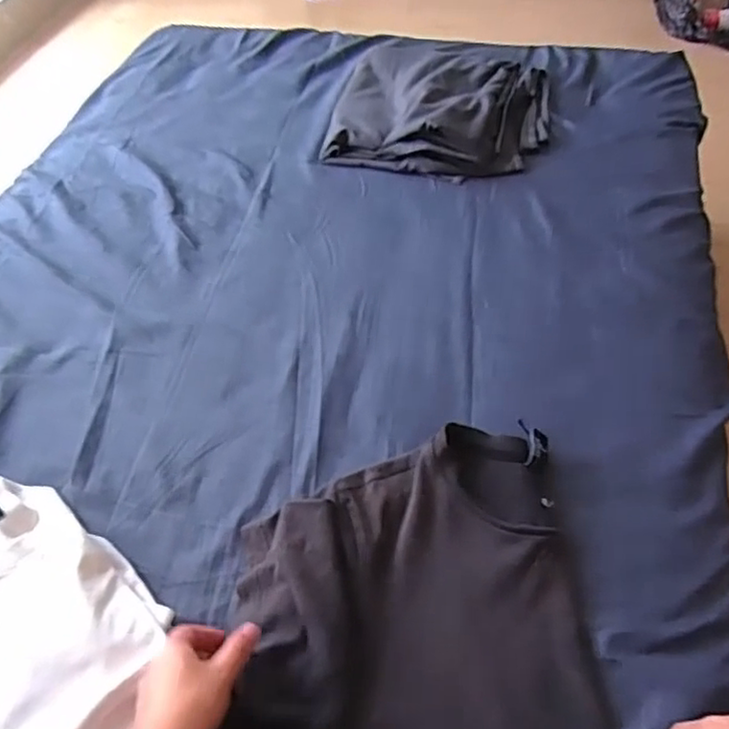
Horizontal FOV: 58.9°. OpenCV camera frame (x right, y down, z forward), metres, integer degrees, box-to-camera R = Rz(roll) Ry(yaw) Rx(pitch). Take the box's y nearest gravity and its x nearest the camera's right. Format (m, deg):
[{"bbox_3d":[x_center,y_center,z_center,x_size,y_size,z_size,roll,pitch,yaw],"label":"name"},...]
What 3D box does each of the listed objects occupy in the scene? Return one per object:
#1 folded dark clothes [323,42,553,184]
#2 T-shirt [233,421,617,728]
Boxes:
[{"bbox_3d":[0.120,-0.411,0.987,0.320,0.055,0.328,7,53,10],"label":"folded dark clothes"},{"bbox_3d":[0.044,0.224,0.515,0.275,0.028,0.334,-9,52,-2],"label":"T-shirt"}]

